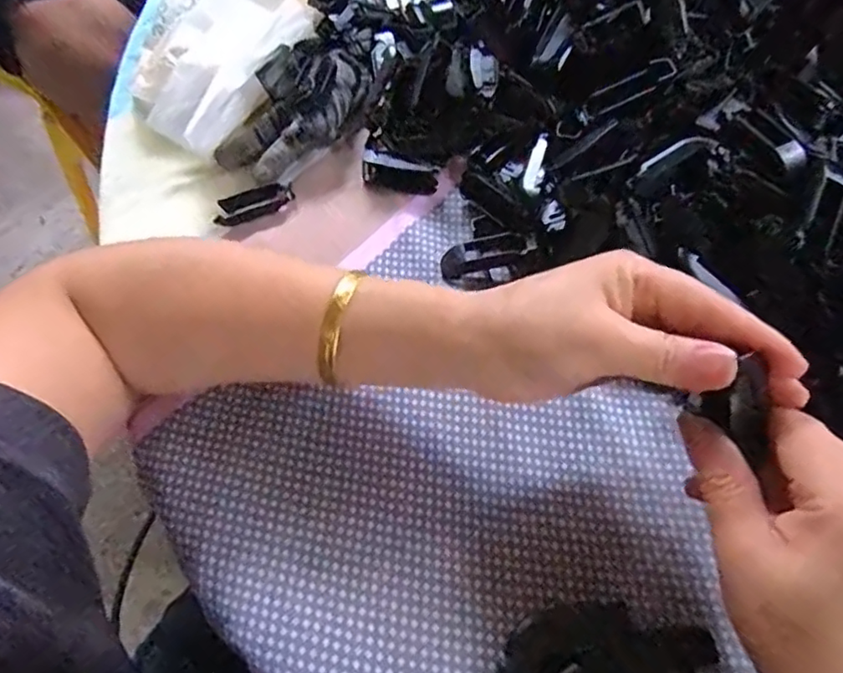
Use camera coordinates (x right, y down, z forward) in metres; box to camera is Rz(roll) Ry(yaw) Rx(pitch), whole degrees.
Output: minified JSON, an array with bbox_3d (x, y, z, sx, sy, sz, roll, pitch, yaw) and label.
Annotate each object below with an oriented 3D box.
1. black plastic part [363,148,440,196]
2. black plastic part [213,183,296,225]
[{"bbox_3d":[-0.014,-0.103,0.374,0.048,0.012,0.022,13,63,8],"label":"black plastic part"},{"bbox_3d":[-0.106,-0.085,0.373,0.050,0.006,0.020,-15,63,-7],"label":"black plastic part"}]

